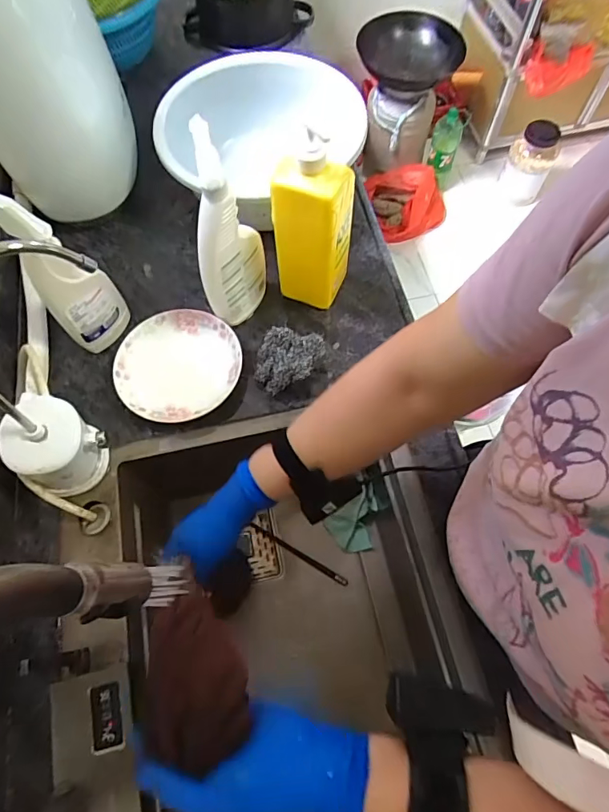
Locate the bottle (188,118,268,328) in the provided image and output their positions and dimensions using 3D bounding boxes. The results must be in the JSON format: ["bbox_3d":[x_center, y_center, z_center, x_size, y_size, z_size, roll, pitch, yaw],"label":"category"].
[{"bbox_3d":[-0.095,-0.203,0.583,0.048,0.273,0.085,25,69,11],"label":"bottle"}]

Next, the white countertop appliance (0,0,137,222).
[{"bbox_3d":[-0.357,-0.472,0.645,0.151,0.340,0.212,-1,66,0],"label":"white countertop appliance"}]

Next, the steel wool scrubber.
[{"bbox_3d":[-0.021,-0.057,0.635,0.090,0.070,0.069,4,67,2],"label":"steel wool scrubber"}]

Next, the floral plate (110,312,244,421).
[{"bbox_3d":[-0.175,-0.055,0.659,0.169,0.030,0.162,0,66,1],"label":"floral plate"}]

